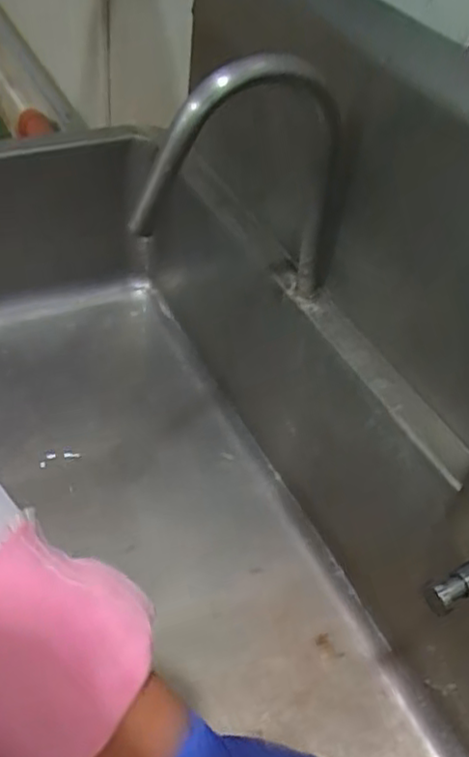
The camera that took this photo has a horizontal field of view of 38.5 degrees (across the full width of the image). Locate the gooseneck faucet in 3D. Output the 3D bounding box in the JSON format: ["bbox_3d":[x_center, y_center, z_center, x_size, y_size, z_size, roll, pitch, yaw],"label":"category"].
[{"bbox_3d":[0.004,-0.137,0.518,0.176,0.207,0.029,-16,51,-23],"label":"gooseneck faucet"}]

